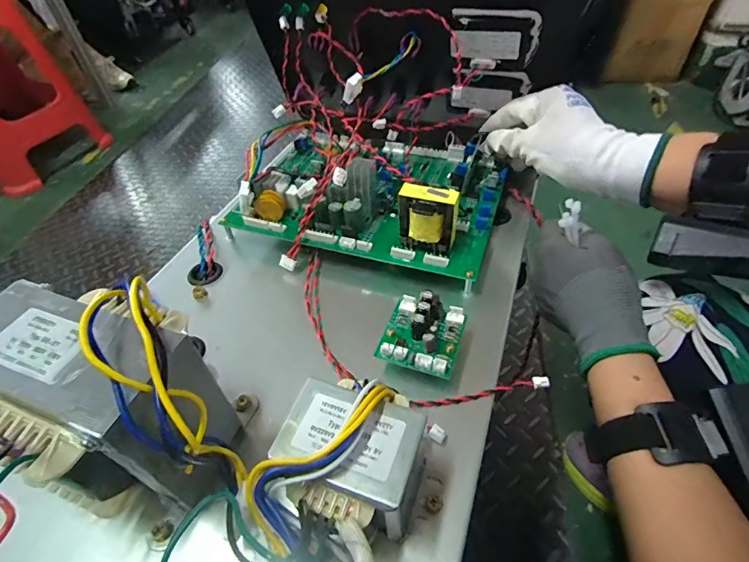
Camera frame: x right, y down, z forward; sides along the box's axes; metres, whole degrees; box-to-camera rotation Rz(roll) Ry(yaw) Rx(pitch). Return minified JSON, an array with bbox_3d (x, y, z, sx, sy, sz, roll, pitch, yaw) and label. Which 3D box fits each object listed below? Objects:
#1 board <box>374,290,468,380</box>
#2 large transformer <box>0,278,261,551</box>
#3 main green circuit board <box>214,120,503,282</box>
[{"bbox_3d":[0.033,0.032,0.281,0.051,0.021,0.052,15,49,18],"label":"board"},{"bbox_3d":[-0.135,0.062,0.220,0.133,0.113,0.092,15,49,18],"label":"large transformer"},{"bbox_3d":[0.001,-0.102,0.395,0.233,0.056,0.174,13,48,17],"label":"main green circuit board"}]

